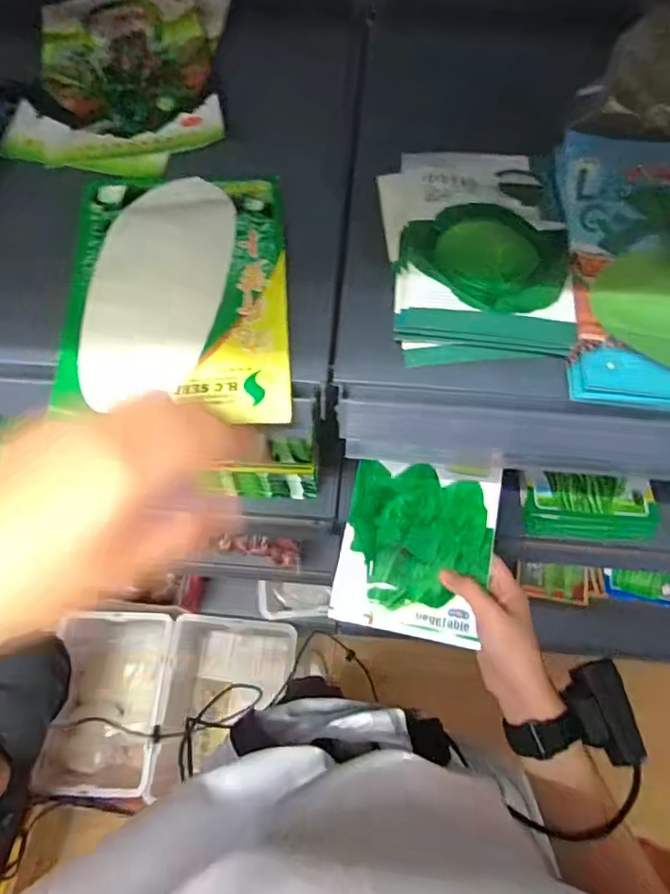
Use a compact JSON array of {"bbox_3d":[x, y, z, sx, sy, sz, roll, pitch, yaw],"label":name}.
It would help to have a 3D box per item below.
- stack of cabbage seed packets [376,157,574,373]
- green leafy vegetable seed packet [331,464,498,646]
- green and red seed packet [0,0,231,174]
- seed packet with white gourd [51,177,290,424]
[{"bbox_3d":[0.086,-0.122,0.321,0.105,0.015,0.154,0,68,1],"label":"stack of cabbage seed packets"},{"bbox_3d":[0.072,0.088,0.482,0.128,0.014,0.148,10,74,9],"label":"green leafy vegetable seed packet"},{"bbox_3d":[-0.155,-0.281,0.401,0.143,0.013,0.204,-2,68,0],"label":"green and red seed packet"},{"bbox_3d":[-0.095,-0.095,0.327,0.127,0.013,0.180,-5,66,0],"label":"seed packet with white gourd"}]

